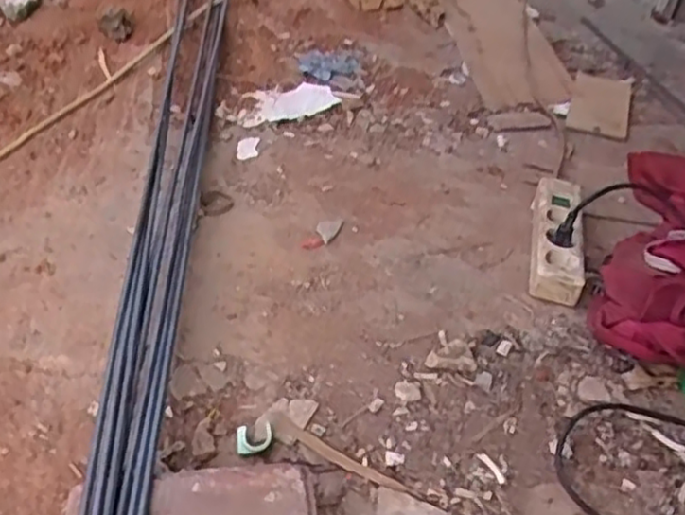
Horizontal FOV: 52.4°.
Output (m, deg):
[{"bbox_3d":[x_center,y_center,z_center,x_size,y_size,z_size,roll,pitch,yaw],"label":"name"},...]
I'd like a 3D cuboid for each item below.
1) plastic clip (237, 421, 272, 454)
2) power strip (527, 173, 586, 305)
[{"bbox_3d":[-0.084,0.173,0.665,0.033,0.015,0.032,1,43,-7],"label":"plastic clip"},{"bbox_3d":[0.270,-0.028,0.877,0.059,0.045,0.214,13,43,6],"label":"power strip"}]

